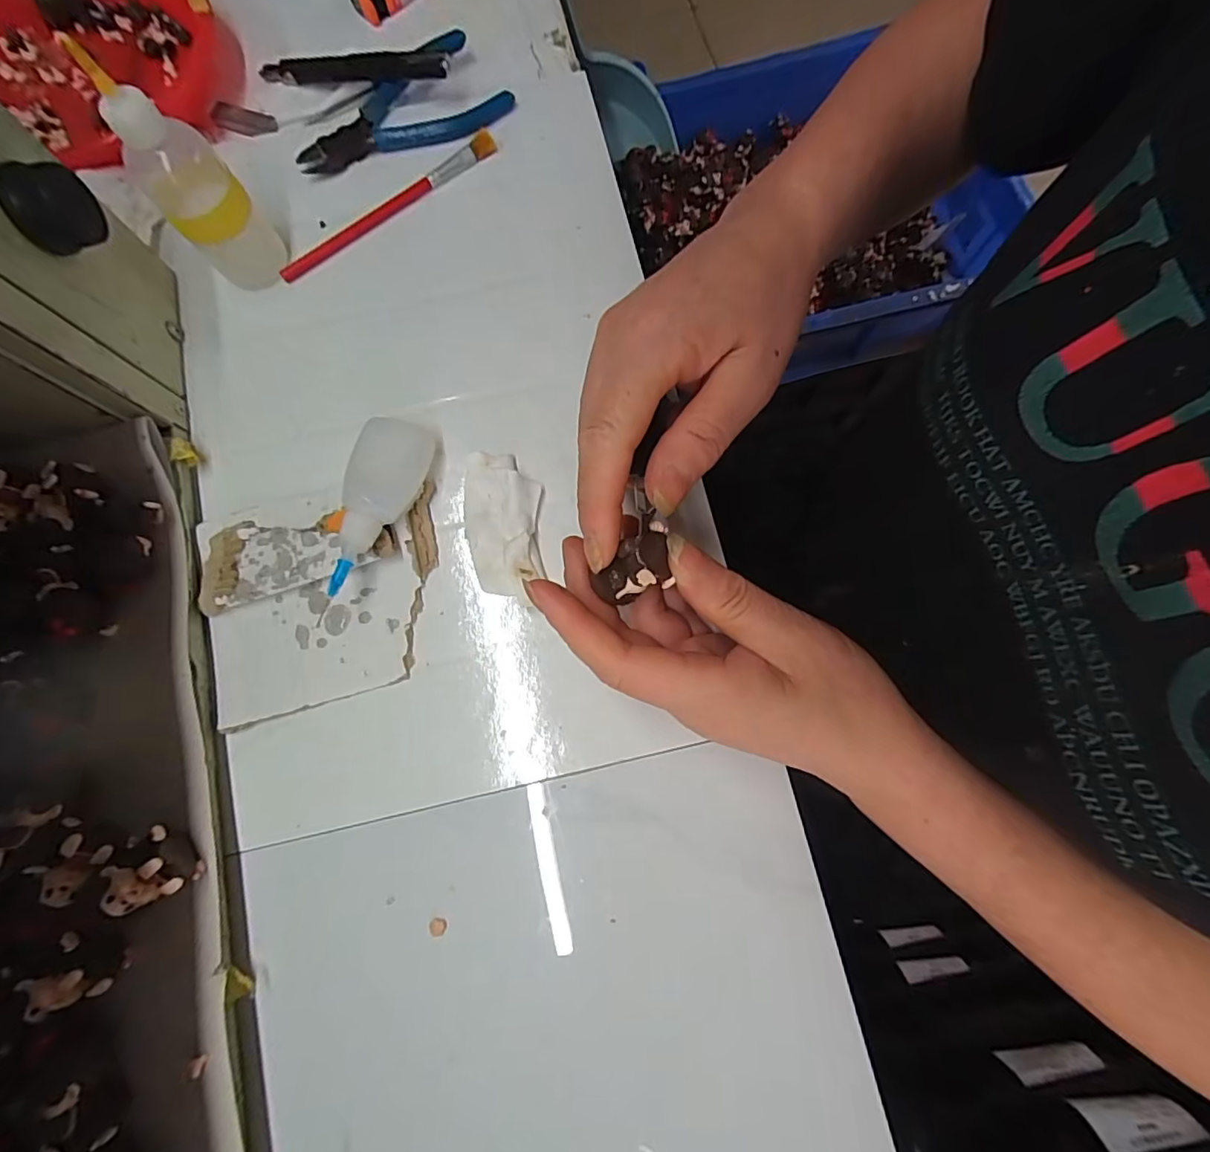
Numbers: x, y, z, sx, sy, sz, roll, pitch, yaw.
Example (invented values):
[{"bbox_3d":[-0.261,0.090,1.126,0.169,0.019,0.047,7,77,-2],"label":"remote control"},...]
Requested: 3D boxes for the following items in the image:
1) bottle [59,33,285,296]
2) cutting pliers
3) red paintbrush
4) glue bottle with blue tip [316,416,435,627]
[{"bbox_3d":[-0.197,-0.188,0.261,0.039,0.094,0.038,-32,80,-8],"label":"bottle"},{"bbox_3d":[-0.124,-0.282,0.328,0.127,0.014,0.064,-22,79,-6],"label":"cutting pliers"},{"bbox_3d":[-0.121,-0.209,0.309,0.142,0.010,0.012,-39,81,-9],"label":"red paintbrush"},{"bbox_3d":[-0.115,-0.034,0.264,0.035,0.028,0.095,27,78,4],"label":"glue bottle with blue tip"}]

